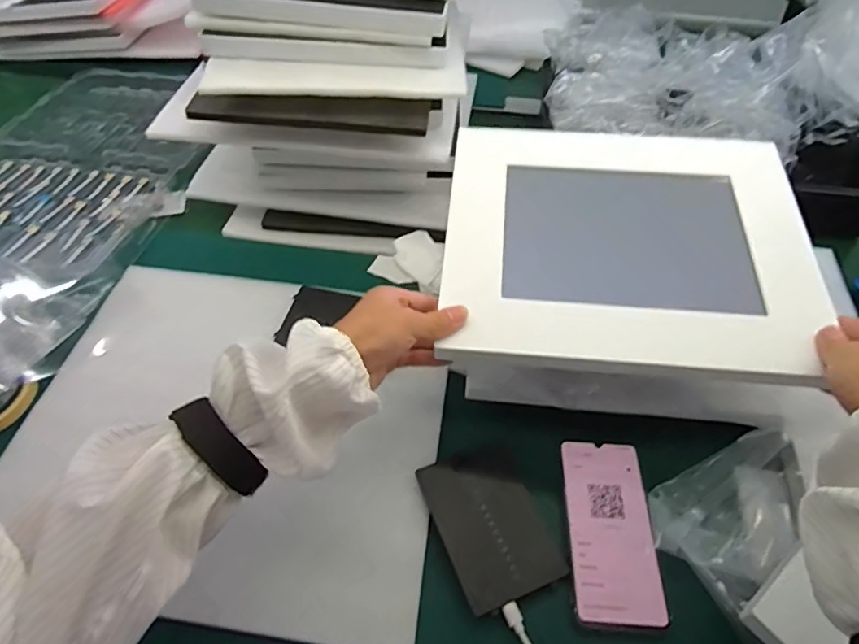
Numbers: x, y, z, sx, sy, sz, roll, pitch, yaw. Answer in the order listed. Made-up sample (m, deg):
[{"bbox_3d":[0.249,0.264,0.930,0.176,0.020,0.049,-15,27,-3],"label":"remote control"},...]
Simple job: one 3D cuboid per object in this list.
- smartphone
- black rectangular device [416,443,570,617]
[{"bbox_3d":[0.148,0.166,0.420,0.070,0.011,0.143,4,54,2],"label":"smartphone"},{"bbox_3d":[0.049,0.160,0.419,0.083,0.011,0.117,-19,57,-14],"label":"black rectangular device"}]

